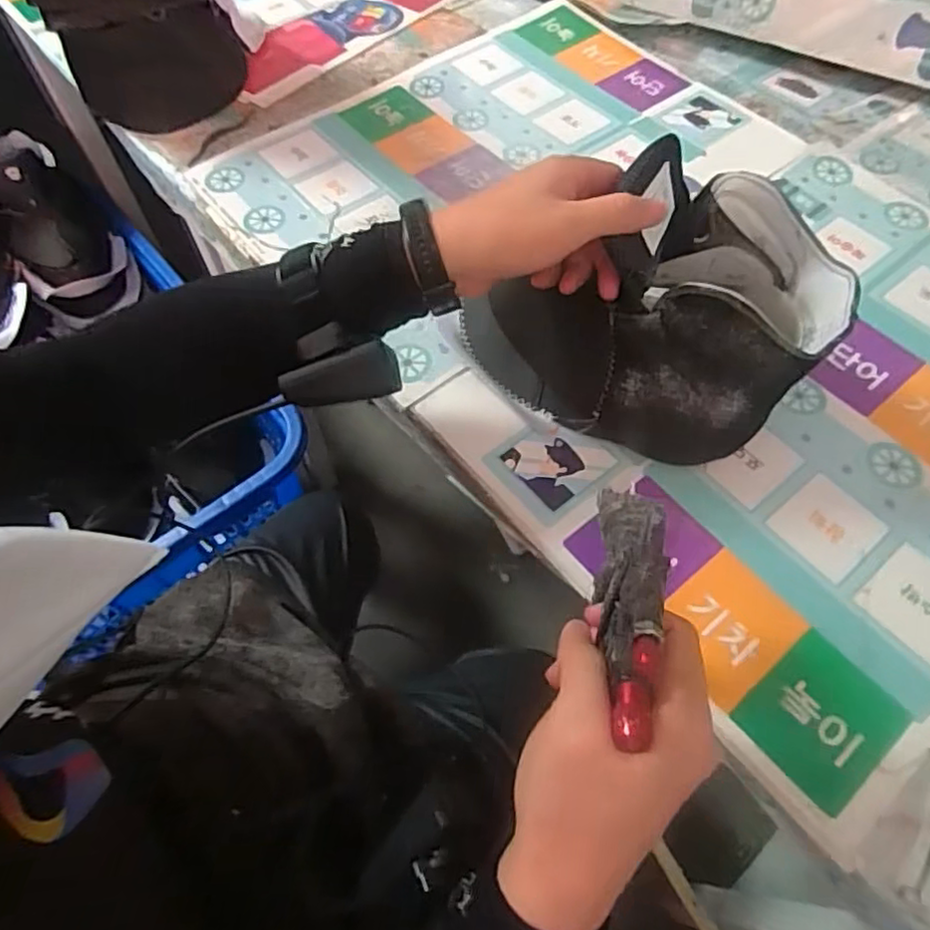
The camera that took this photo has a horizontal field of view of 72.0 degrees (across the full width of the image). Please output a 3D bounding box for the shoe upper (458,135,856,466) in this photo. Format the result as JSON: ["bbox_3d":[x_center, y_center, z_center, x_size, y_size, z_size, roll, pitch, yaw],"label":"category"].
[{"bbox_3d":[0.139,-0.110,0.448,0.198,0.147,0.145,23,62,14],"label":"shoe upper"}]

